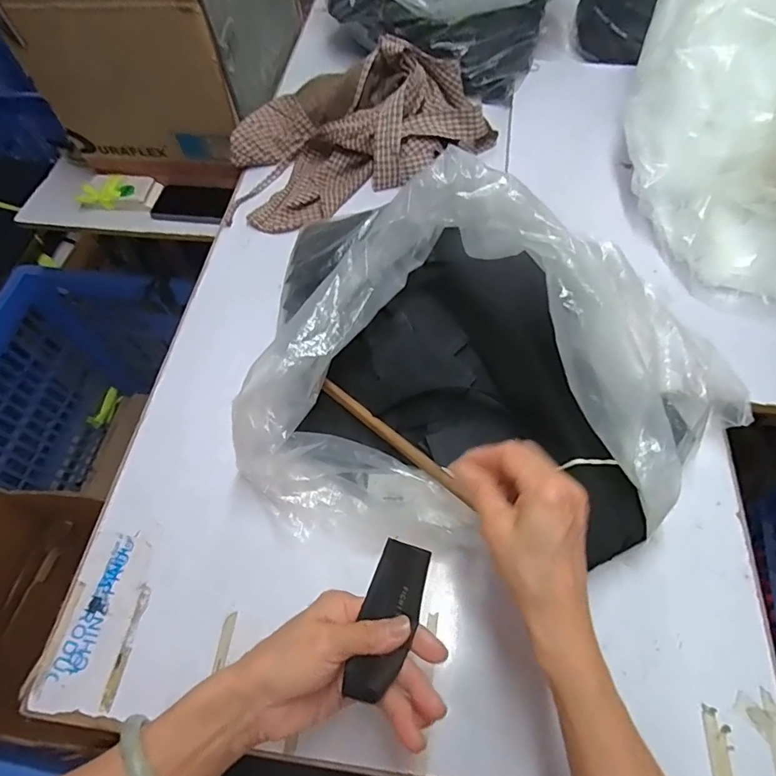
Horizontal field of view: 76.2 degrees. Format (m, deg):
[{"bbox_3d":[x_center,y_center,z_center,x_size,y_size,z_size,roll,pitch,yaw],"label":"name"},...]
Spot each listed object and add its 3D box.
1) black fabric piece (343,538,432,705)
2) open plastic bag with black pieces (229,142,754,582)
[{"bbox_3d":[0.000,0.154,0.332,0.036,0.014,0.097,15,62,12],"label":"black fabric piece"},{"bbox_3d":[0.088,-0.002,0.436,0.397,0.188,0.292,18,63,13],"label":"open plastic bag with black pieces"}]

